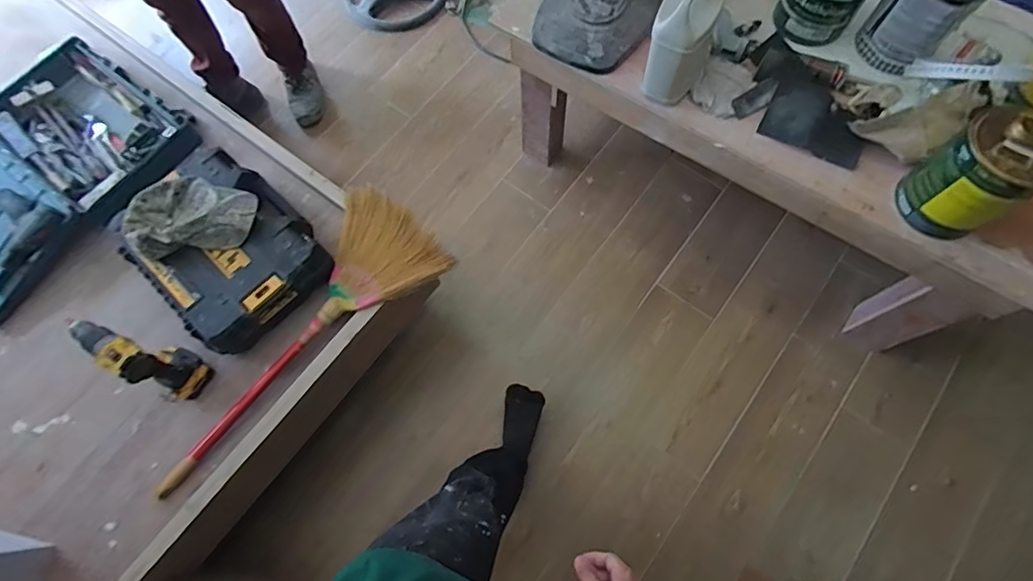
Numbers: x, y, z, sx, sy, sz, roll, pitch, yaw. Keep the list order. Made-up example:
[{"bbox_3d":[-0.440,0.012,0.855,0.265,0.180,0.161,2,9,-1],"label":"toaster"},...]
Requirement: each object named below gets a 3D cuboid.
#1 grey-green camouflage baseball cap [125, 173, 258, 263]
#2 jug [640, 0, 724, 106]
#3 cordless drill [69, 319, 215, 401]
[{"bbox_3d":[-0.709,-0.174,1.153,0.255,0.068,0.195,-14,71,-4],"label":"grey-green camouflage baseball cap"},{"bbox_3d":[0.339,-0.517,1.070,0.115,0.233,0.156,20,72,8],"label":"jug"},{"bbox_3d":[-0.739,0.145,1.044,0.161,0.237,0.102,16,72,7],"label":"cordless drill"}]

